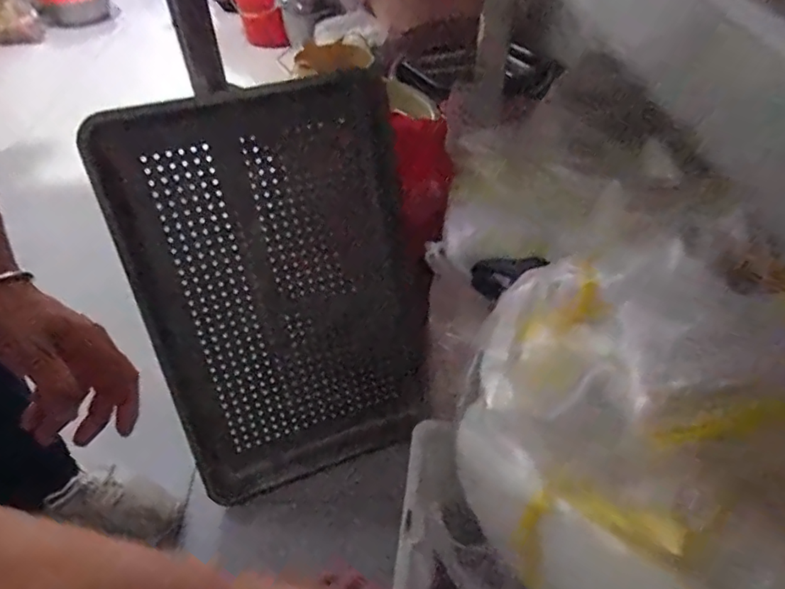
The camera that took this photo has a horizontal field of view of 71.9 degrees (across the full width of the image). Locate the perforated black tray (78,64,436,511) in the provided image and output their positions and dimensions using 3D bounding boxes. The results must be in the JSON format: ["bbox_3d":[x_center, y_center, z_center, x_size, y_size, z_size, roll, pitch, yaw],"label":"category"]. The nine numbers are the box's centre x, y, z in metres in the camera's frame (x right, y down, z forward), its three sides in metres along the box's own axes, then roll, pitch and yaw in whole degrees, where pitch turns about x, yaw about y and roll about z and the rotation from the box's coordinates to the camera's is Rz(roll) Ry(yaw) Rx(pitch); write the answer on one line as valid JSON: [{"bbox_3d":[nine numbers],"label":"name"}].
[{"bbox_3d":[-0.158,0.006,0.818,0.388,0.591,0.049,-17,21,-16],"label":"perforated black tray"}]

